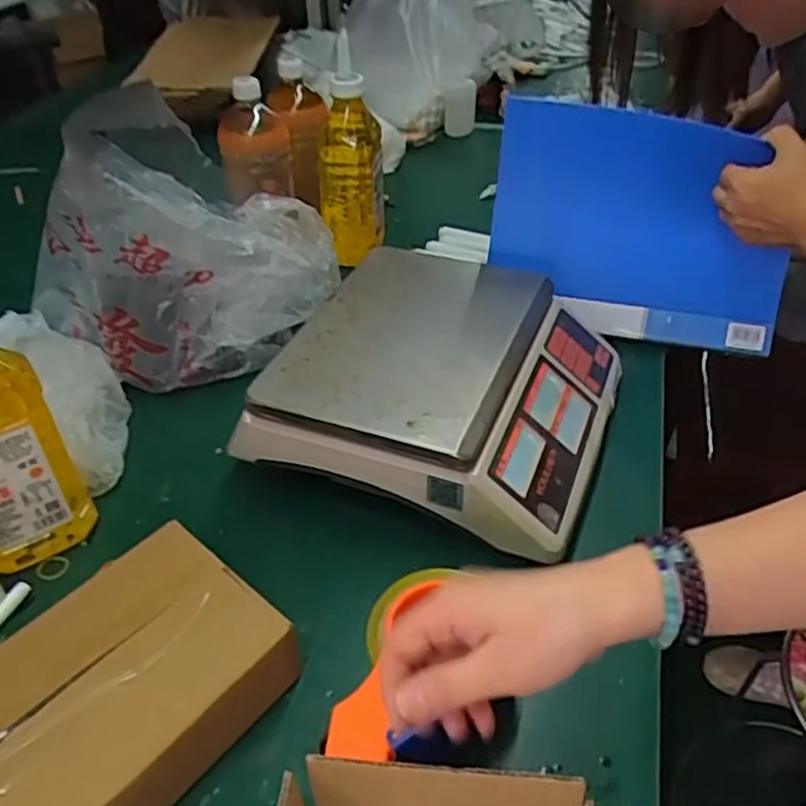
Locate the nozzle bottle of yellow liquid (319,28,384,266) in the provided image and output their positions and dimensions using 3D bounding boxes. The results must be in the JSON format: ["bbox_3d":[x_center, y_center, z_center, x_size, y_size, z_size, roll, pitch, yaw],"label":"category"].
[{"bbox_3d":[-0.063,-0.285,0.887,0.068,0.224,0.072,12,42,15],"label":"nozzle bottle of yellow liquid"}]

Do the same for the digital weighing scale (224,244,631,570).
[{"bbox_3d":[0.051,-0.027,0.665,0.270,0.086,0.289,15,43,18],"label":"digital weighing scale"}]

